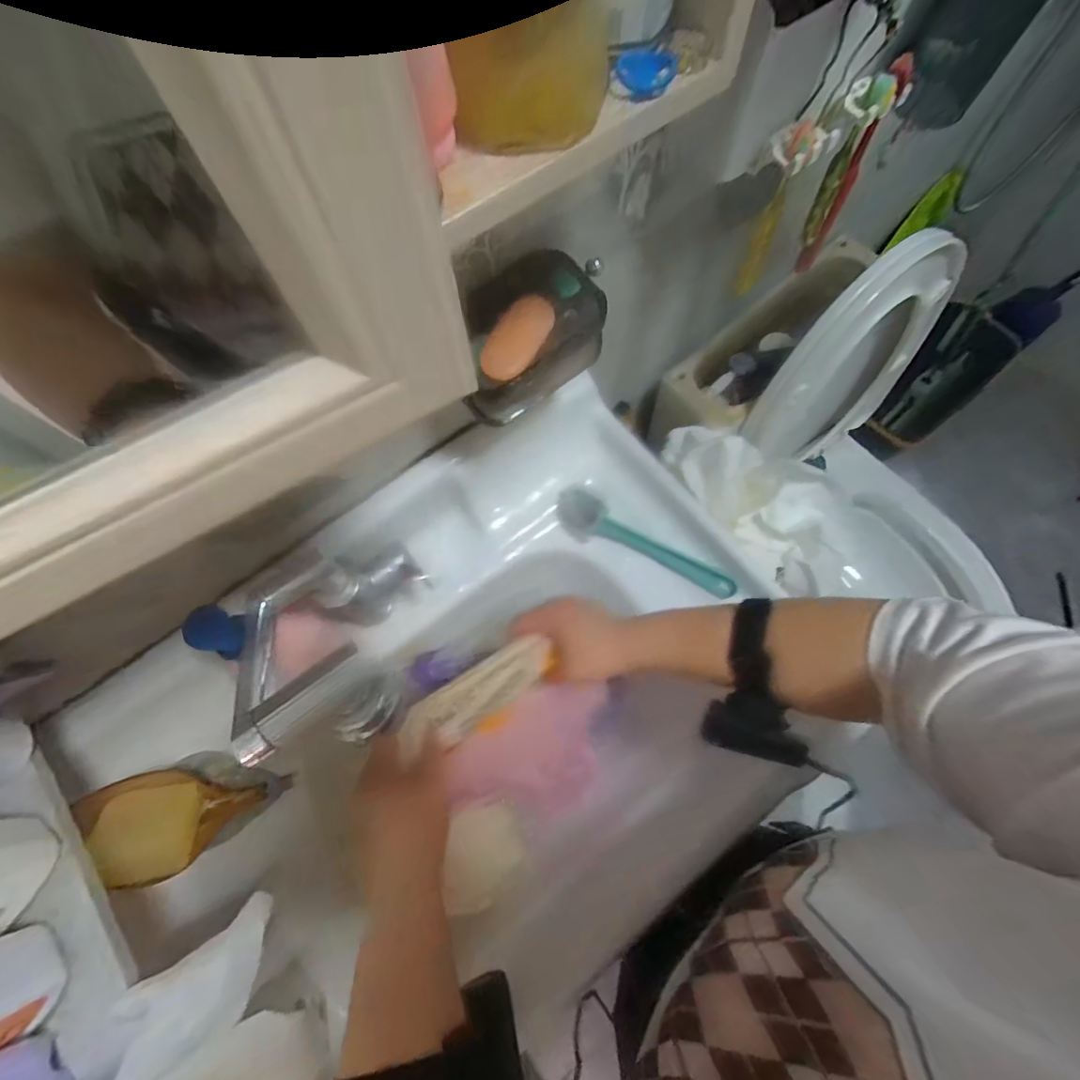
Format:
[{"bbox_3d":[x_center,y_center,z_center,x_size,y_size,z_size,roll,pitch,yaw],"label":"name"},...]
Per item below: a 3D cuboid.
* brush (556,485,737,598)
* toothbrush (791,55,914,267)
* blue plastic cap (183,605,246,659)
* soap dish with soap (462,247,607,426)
[{"bbox_3d":[0.111,0.008,0.578,0.211,0.035,0.045,31,73,13],"label":"brush"},{"bbox_3d":[0.261,-0.305,0.453,0.015,0.174,0.020,40,75,15],"label":"toothbrush"},{"bbox_3d":[-0.247,0.069,0.399,0.040,0.018,0.032,25,62,-24],"label":"blue plastic cap"},{"bbox_3d":[-0.014,-0.167,0.435,0.130,0.067,0.079,-38,72,-12],"label":"soap dish with soap"}]

